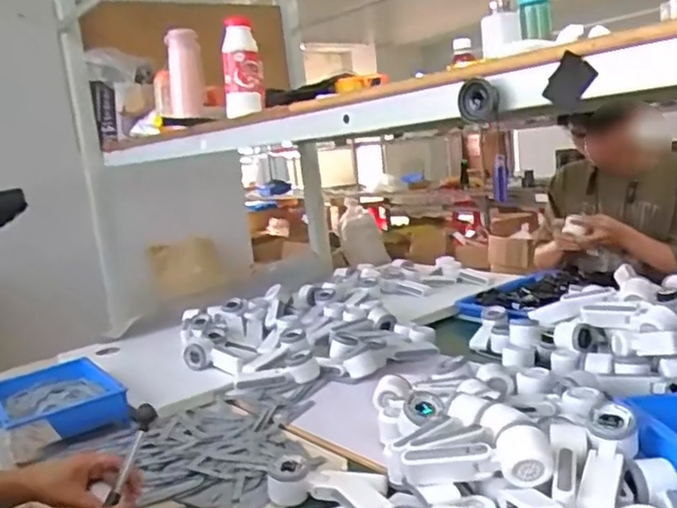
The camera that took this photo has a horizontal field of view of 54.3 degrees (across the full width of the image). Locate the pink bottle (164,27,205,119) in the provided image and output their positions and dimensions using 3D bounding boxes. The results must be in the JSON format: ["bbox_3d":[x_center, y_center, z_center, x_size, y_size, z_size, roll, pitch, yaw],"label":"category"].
[{"bbox_3d":[-0.354,-0.404,1.494,0.091,0.188,0.092,-10,11,-11],"label":"pink bottle"}]

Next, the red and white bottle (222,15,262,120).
[{"bbox_3d":[-0.187,-0.356,1.270,0.074,0.176,0.054,-6,9,-1],"label":"red and white bottle"}]

